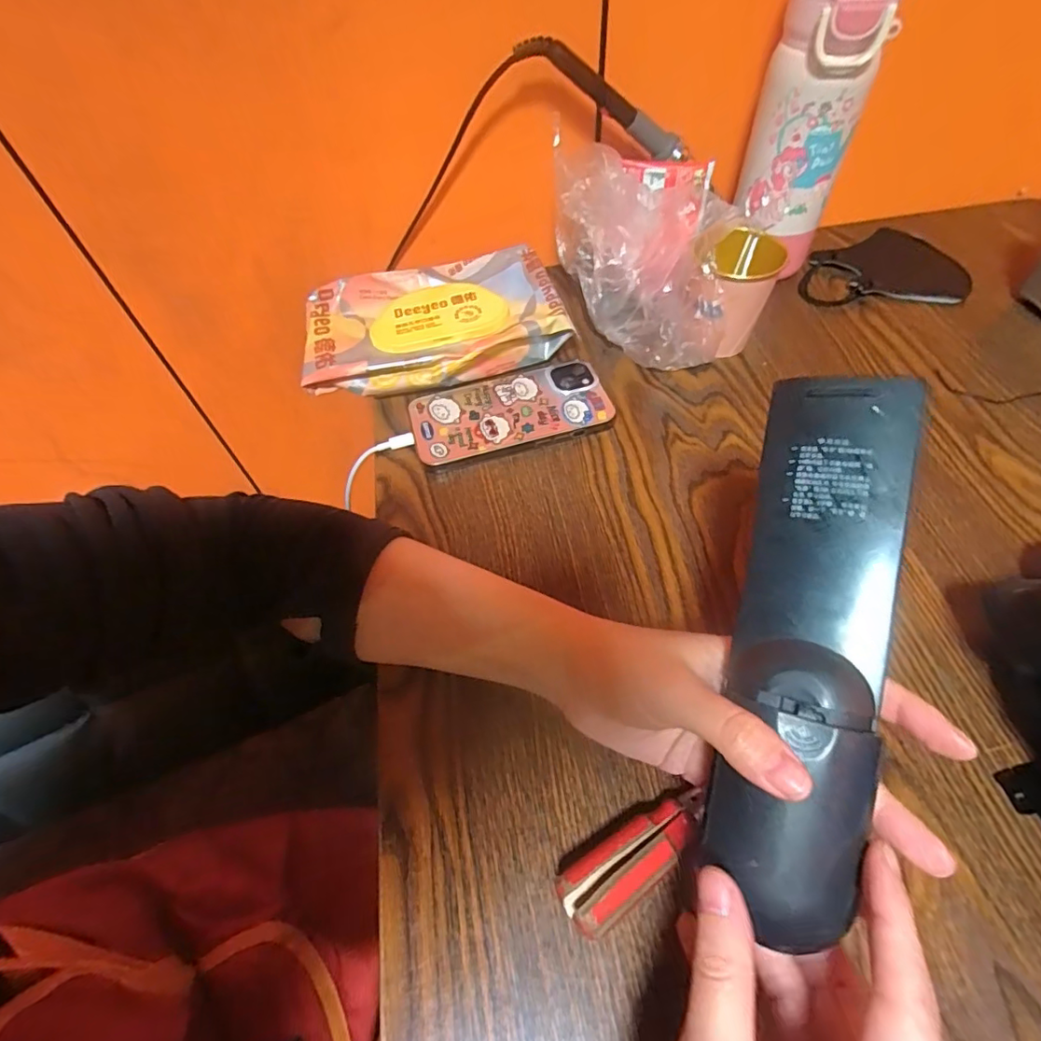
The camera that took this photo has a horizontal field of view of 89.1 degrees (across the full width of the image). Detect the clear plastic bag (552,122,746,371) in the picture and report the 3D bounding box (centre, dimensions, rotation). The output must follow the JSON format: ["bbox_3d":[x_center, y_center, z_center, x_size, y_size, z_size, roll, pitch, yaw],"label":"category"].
[{"bbox_3d":[0.095,-0.212,0.418,0.138,0.121,0.139,9,56,12],"label":"clear plastic bag"}]

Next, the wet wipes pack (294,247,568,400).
[{"bbox_3d":[-0.077,-0.168,0.447,0.211,0.039,0.132,-18,56,-9],"label":"wet wipes pack"}]

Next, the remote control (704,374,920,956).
[{"bbox_3d":[0.104,0.043,0.191,0.047,0.022,0.193,9,82,12],"label":"remote control"}]

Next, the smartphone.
[{"bbox_3d":[-0.008,-0.083,0.409,0.148,0.015,0.074,-16,55,-6],"label":"smartphone"}]

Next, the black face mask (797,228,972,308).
[{"bbox_3d":[0.325,-0.234,0.484,0.142,0.009,0.118,0,55,6],"label":"black face mask"}]

